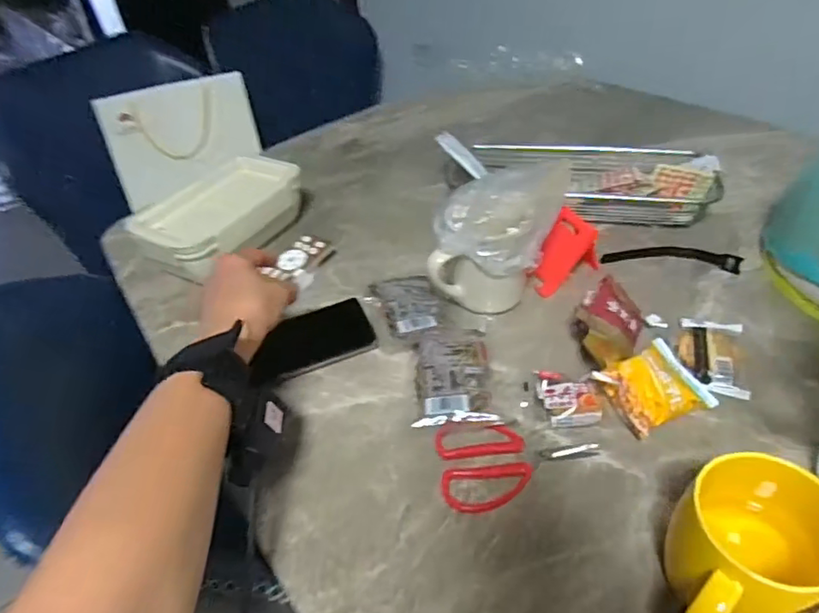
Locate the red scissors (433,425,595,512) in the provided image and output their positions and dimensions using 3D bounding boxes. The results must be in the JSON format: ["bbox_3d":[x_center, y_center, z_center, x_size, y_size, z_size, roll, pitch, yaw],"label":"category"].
[{"bbox_3d":[0.082,0.126,0.435,0.124,0.008,0.073,2,43,9],"label":"red scissors"}]

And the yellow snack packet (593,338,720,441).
[{"bbox_3d":[0.201,0.065,0.462,0.083,0.042,0.065,-21,44,-15],"label":"yellow snack packet"}]

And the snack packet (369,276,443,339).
[{"bbox_3d":[-0.003,-0.003,0.570,0.063,0.017,0.113,-10,29,-3],"label":"snack packet"}]

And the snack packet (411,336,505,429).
[{"bbox_3d":[0.040,0.066,0.492,0.067,0.024,0.095,-6,42,1],"label":"snack packet"}]

